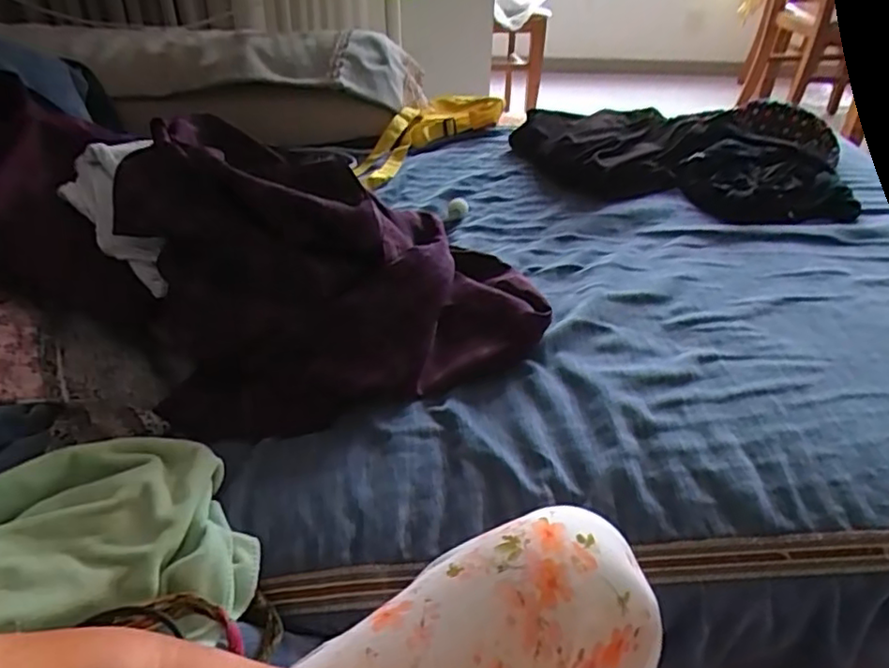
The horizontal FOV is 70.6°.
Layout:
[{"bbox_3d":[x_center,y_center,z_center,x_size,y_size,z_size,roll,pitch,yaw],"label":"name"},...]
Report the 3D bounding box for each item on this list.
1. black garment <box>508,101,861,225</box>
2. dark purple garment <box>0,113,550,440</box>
[{"bbox_3d":[0.363,-0.291,0.995,0.487,0.066,0.353,11,37,13],"label":"black garment"},{"bbox_3d":[-0.195,-0.081,0.591,0.534,0.167,0.279,13,38,15],"label":"dark purple garment"}]

